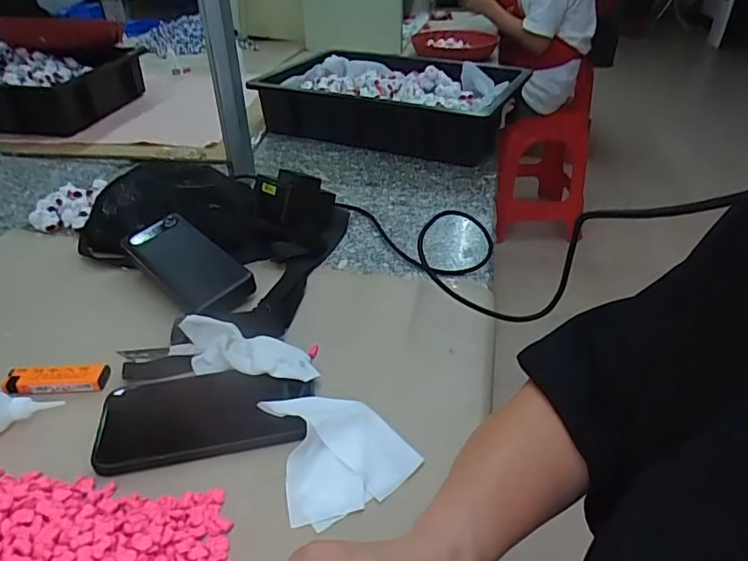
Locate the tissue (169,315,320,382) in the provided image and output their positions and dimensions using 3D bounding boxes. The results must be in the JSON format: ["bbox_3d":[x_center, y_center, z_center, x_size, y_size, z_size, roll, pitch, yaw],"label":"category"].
[{"bbox_3d":[-0.116,0.063,0.453,0.136,0.024,0.048,6,35,10],"label":"tissue"}]

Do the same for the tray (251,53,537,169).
[{"bbox_3d":[0.045,-0.352,0.993,0.429,0.096,0.327,15,37,22],"label":"tray"}]

